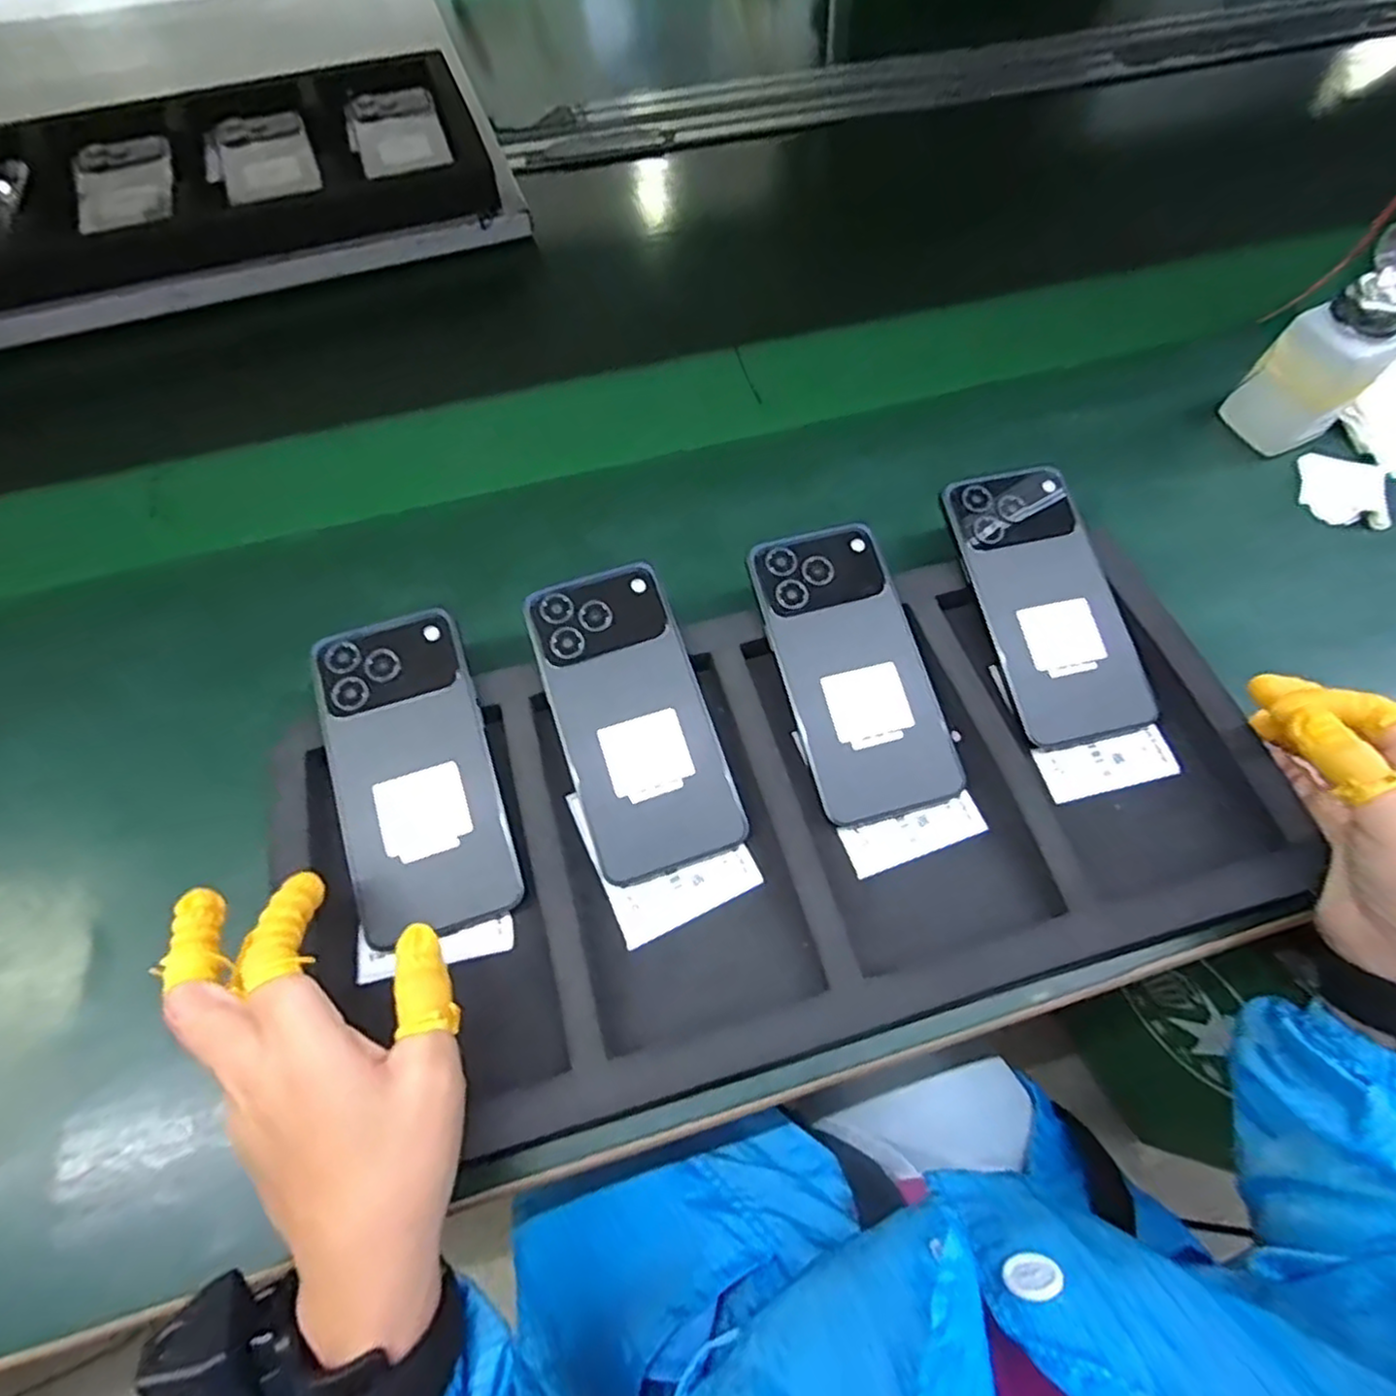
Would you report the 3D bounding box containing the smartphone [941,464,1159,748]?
[{"bbox_3d":[0.198,-0.056,0.396,0.075,0.010,0.159,-13,77,-7],"label":"smartphone"}]

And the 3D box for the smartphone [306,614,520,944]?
[{"bbox_3d":[-0.143,0.035,0.351,0.075,0.007,0.160,-17,77,-8],"label":"smartphone"}]

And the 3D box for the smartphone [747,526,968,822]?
[{"bbox_3d":[0.083,-0.018,0.377,0.078,0.006,0.159,-15,76,-8],"label":"smartphone"}]

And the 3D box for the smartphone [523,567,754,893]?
[{"bbox_3d":[-0.034,0.009,0.364,0.077,0.007,0.159,-18,78,-9],"label":"smartphone"}]

